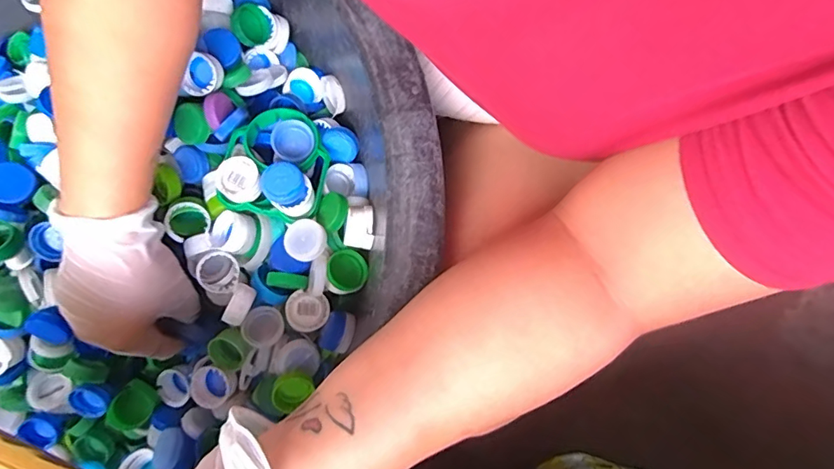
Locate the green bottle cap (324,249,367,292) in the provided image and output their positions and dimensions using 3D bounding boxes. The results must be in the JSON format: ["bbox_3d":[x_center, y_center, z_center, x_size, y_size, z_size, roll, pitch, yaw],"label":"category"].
[{"bbox_3d":[-0.053,0.027,0.366,0.030,0.012,0.030,0,79,-2],"label":"green bottle cap"}]

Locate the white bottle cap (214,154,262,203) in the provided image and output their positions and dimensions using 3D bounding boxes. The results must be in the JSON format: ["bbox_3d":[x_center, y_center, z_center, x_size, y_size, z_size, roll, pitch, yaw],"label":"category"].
[{"bbox_3d":[-0.134,-0.041,0.370,0.032,0.019,0.034,0,79,-2],"label":"white bottle cap"}]

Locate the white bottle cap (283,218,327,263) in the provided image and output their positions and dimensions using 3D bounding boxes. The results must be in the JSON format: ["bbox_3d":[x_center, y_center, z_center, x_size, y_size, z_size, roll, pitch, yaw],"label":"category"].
[{"bbox_3d":[-0.084,0.004,0.366,0.030,0.015,0.031,0,79,-2],"label":"white bottle cap"}]

